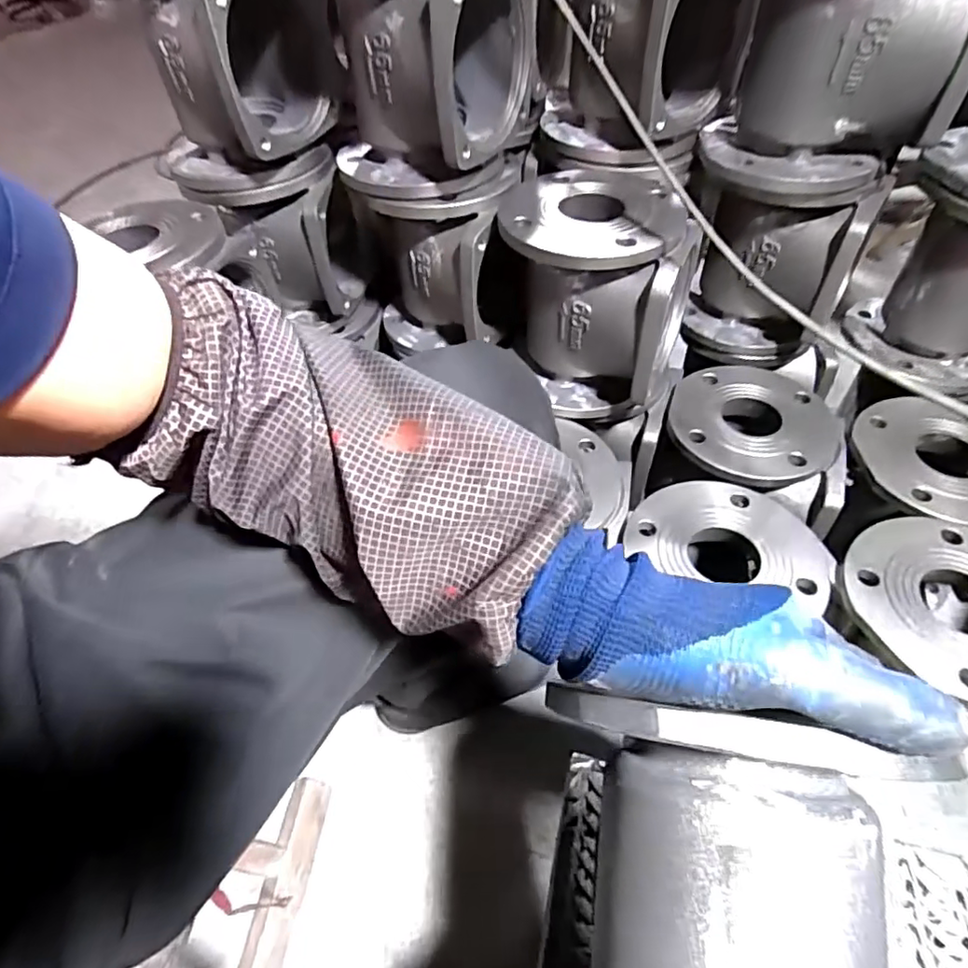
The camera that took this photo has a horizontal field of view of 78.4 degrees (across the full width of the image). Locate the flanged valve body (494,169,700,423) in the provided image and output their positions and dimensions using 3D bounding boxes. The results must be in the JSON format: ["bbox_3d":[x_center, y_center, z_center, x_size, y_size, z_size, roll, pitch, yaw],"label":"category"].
[{"bbox_3d":[0.117,-0.204,0.648,0.192,0.192,0.165,17,53,17],"label":"flanged valve body"}]

